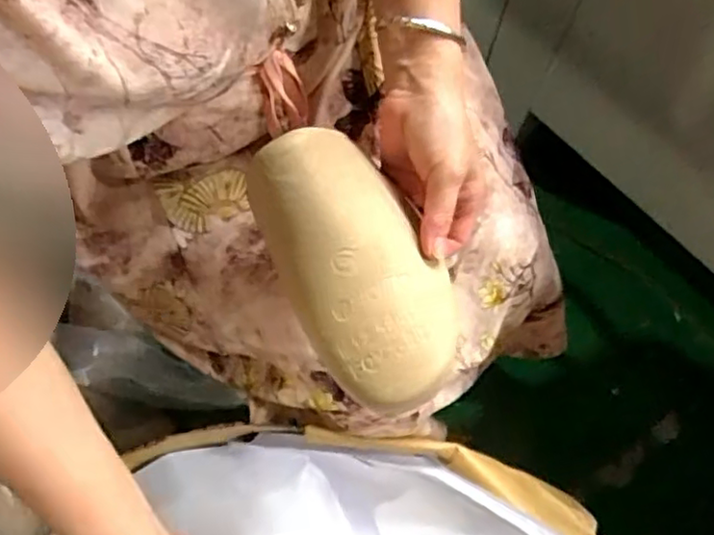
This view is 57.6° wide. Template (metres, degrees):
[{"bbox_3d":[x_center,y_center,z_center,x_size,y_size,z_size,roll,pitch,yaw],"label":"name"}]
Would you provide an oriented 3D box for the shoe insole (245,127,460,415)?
[{"bbox_3d":[0.003,0.001,0.420,0.095,0.030,0.187,-30,98,-12],"label":"shoe insole"}]

